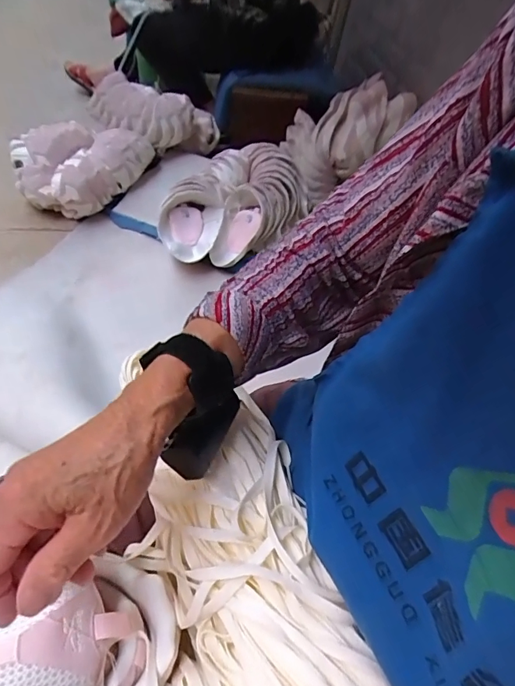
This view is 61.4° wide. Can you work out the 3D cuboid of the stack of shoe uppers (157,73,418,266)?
[{"bbox_3d":[0.051,-0.450,1.184,0.713,0.196,0.280,-36,56,-10],"label":"stack of shoe uppers"}]

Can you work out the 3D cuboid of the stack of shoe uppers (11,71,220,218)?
[{"bbox_3d":[-0.434,-0.615,1.318,0.330,0.211,0.614,29,50,14],"label":"stack of shoe uppers"}]

